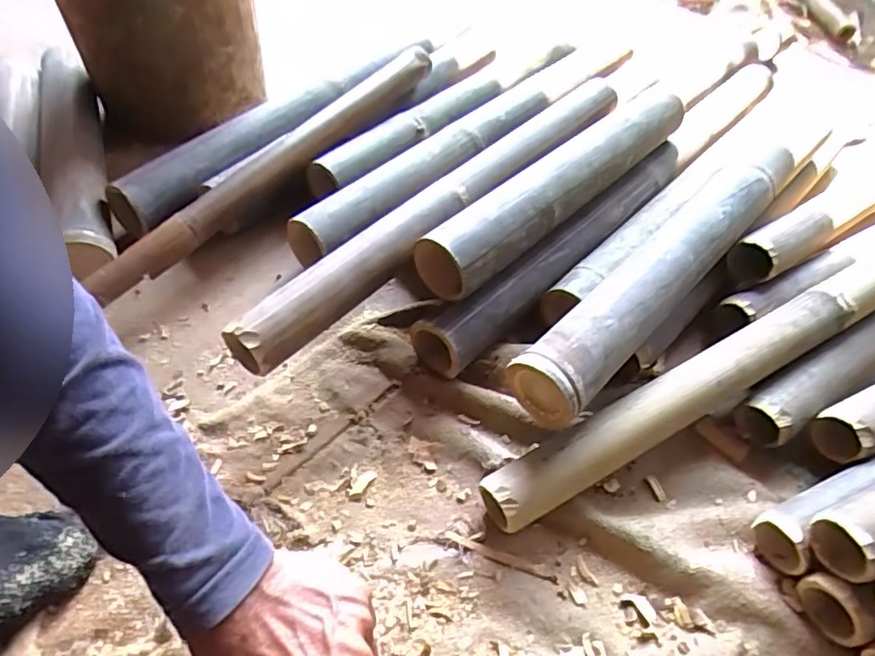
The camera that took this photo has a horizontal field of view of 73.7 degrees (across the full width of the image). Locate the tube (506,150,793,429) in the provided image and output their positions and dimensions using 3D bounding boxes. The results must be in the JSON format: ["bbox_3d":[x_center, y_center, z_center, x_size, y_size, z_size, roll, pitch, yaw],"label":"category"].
[{"bbox_3d":[0.265,-0.078,0.658,0.077,0.071,0.516,36,57,25],"label":"tube"}]

